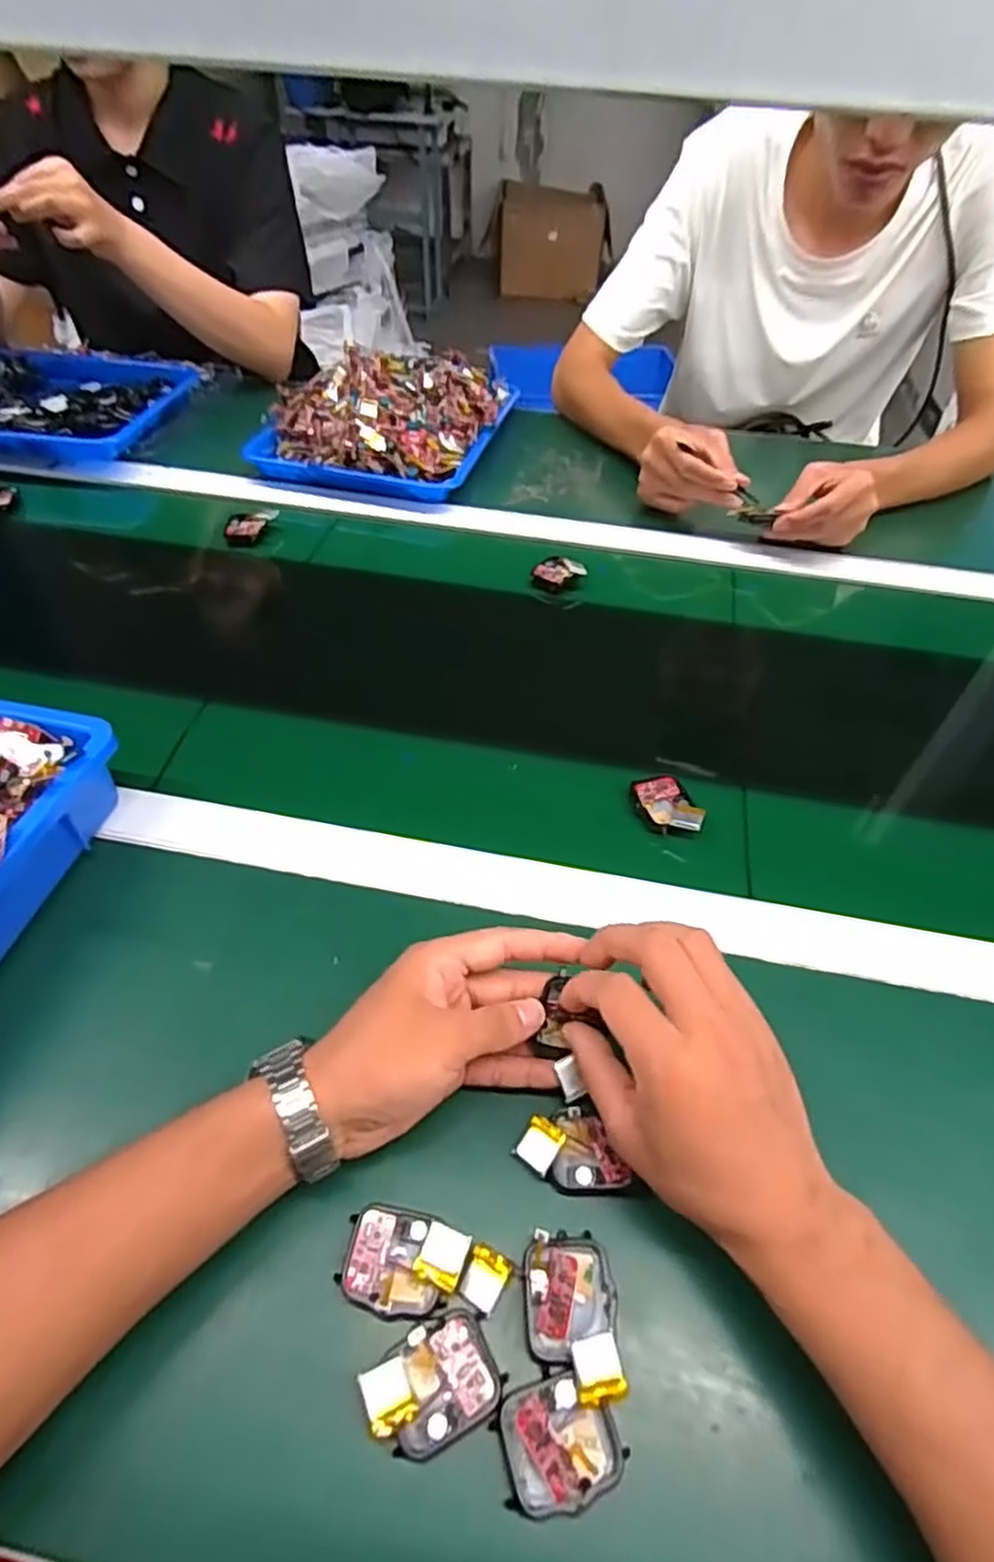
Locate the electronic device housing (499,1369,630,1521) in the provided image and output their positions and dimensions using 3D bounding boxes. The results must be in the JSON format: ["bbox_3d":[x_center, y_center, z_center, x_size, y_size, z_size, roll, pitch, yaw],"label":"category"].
[{"bbox_3d":[0.025,0.256,0.279,0.045,0.008,0.039,-4,49,-6],"label":"electronic device housing"}]

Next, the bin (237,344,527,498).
[{"bbox_3d":[-0.127,-0.437,0.850,0.248,0.063,0.280,13,49,9],"label":"bin"}]

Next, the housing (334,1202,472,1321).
[{"bbox_3d":[-0.041,0.210,0.314,0.052,0.013,0.039,9,49,5],"label":"housing"}]

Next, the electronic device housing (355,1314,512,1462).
[{"bbox_3d":[-0.025,0.241,0.286,0.051,0.015,0.037,-20,53,-20],"label":"electronic device housing"}]

